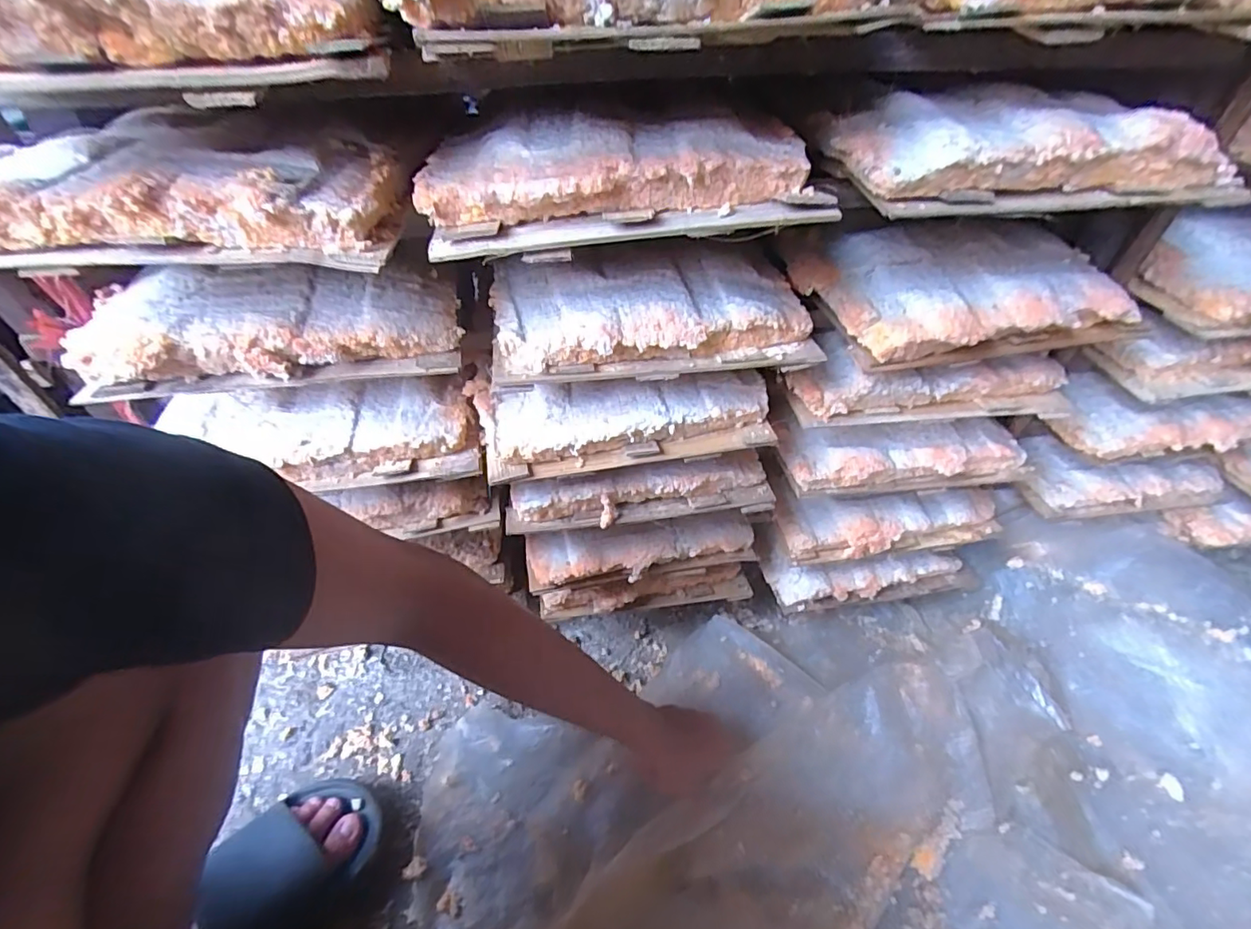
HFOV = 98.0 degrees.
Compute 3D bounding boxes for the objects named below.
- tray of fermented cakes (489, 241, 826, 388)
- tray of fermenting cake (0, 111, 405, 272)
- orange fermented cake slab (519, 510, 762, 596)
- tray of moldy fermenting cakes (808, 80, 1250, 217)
[{"bbox_3d":[0.015,-0.114,0.394,0.223,0.043,0.114,-7,44,-6],"label":"tray of fermented cakes"},{"bbox_3d":[-0.240,-0.141,0.285,0.223,0.046,0.092,-5,44,-4],"label":"tray of fermenting cake"},{"bbox_3d":[0.018,0.081,0.534,0.227,0.034,0.063,-7,44,-6],"label":"orange fermented cake slab"},{"bbox_3d":[0.241,-0.197,0.334,0.229,0.043,0.104,-1,44,1],"label":"tray of moldy fermenting cakes"}]

